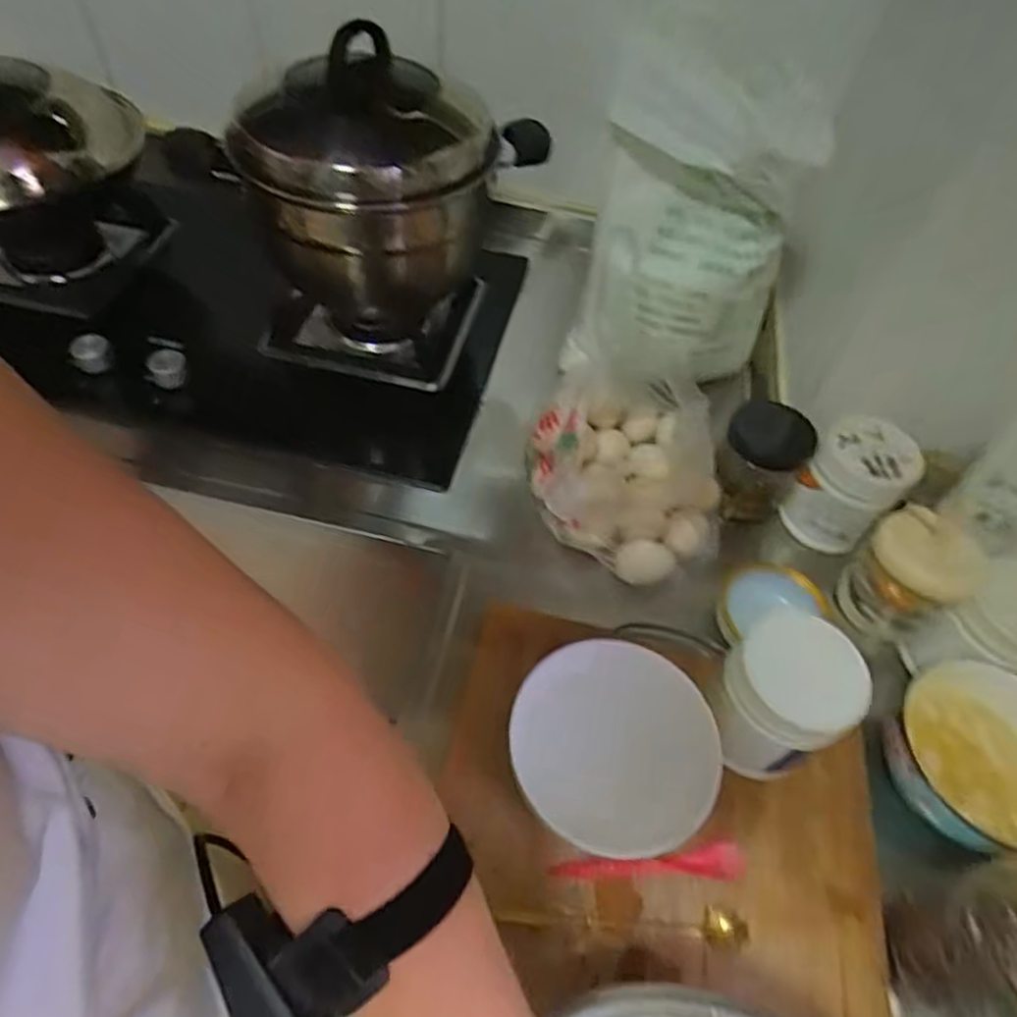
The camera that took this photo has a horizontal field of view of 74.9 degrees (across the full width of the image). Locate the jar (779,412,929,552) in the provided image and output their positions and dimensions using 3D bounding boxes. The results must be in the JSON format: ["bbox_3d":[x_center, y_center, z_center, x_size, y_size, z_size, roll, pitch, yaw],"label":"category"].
[{"bbox_3d":[0.324,-0.021,0.639,0.083,0.125,0.076,3,54,-4],"label":"jar"}]

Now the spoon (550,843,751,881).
[{"bbox_3d":[0.101,0.254,0.477,0.138,0.008,0.022,2,54,-4],"label":"spoon"}]

